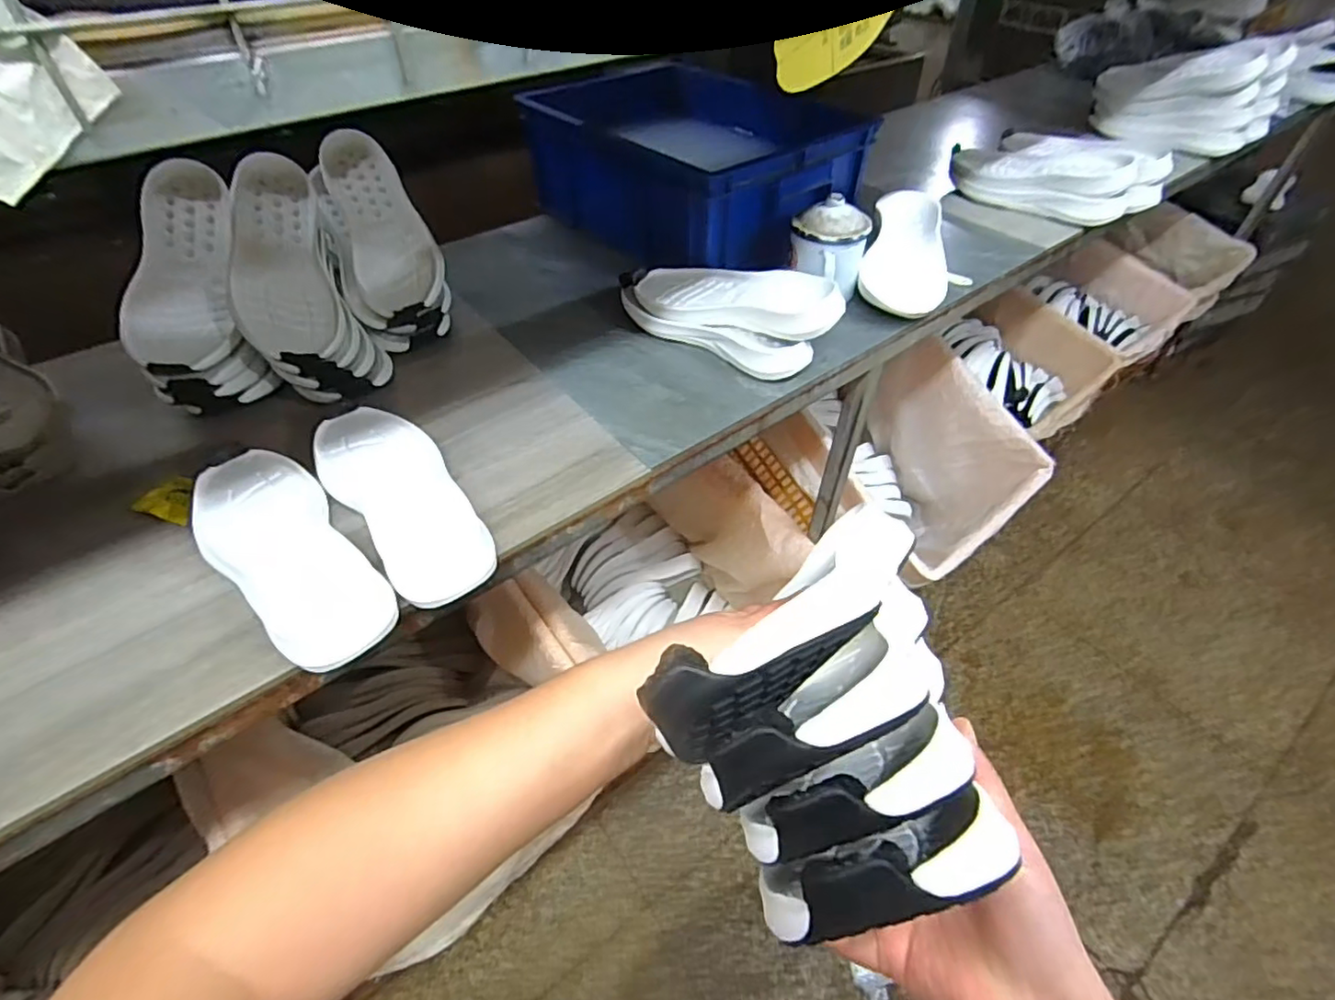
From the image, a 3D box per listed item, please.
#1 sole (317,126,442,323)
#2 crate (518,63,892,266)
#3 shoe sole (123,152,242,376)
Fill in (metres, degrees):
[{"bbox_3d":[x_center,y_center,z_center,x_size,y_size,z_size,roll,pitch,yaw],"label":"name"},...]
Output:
[{"bbox_3d":[-0.355,-0.336,0.766,0.106,0.037,0.244,-22,81,-18],"label":"sole"},{"bbox_3d":[0.056,-0.505,0.953,0.338,0.163,0.455,-32,55,-25],"label":"crate"},{"bbox_3d":[-0.541,-0.262,0.682,0.095,0.047,0.270,-9,72,-8],"label":"shoe sole"}]

